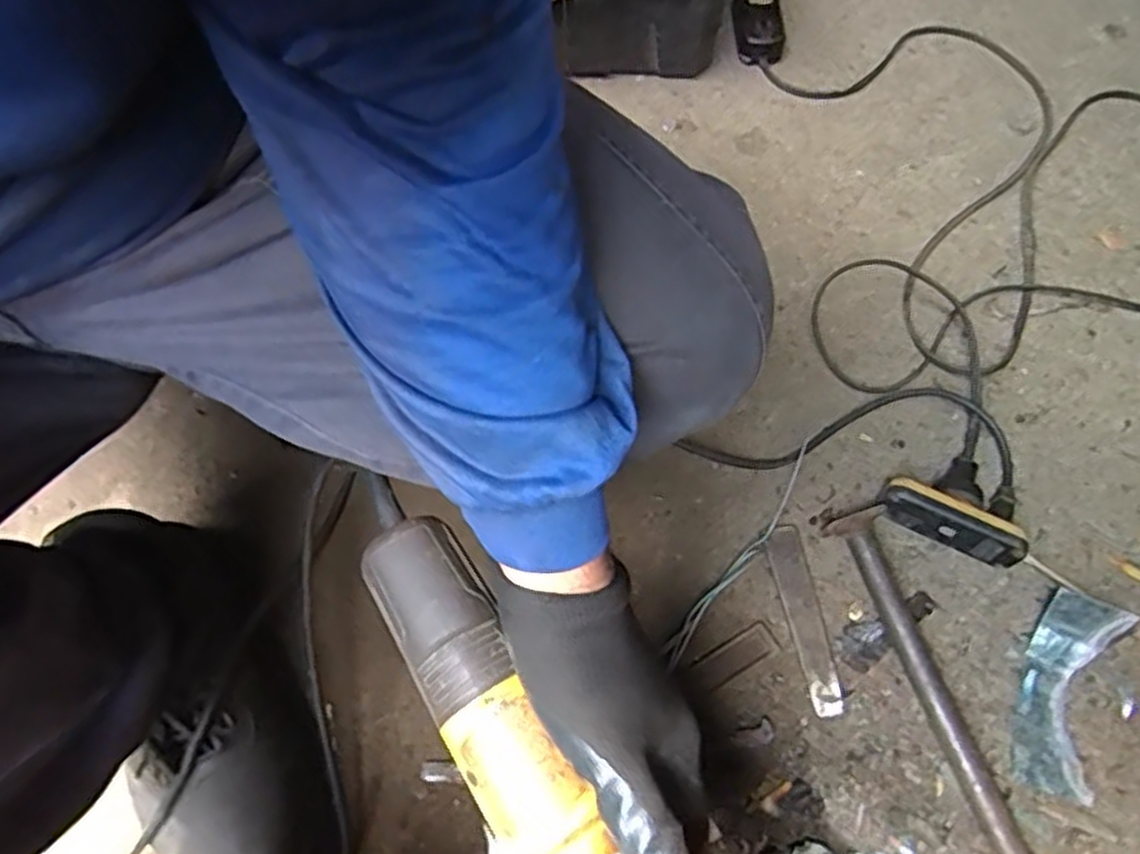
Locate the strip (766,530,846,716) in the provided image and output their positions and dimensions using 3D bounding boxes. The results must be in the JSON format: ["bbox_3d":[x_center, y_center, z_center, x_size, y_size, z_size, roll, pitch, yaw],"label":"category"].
[{"bbox_3d":[0.184,0.149,0.613,0.030,0.006,0.145,-5,64,-8],"label":"strip"}]

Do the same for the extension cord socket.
[{"bbox_3d":[0.305,0.077,0.625,0.111,0.046,0.025,26,69,12],"label":"extension cord socket"}]

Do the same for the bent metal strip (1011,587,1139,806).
[{"bbox_3d":[0.365,0.196,0.570,0.055,0.039,0.145,22,68,11],"label":"bent metal strip"}]

